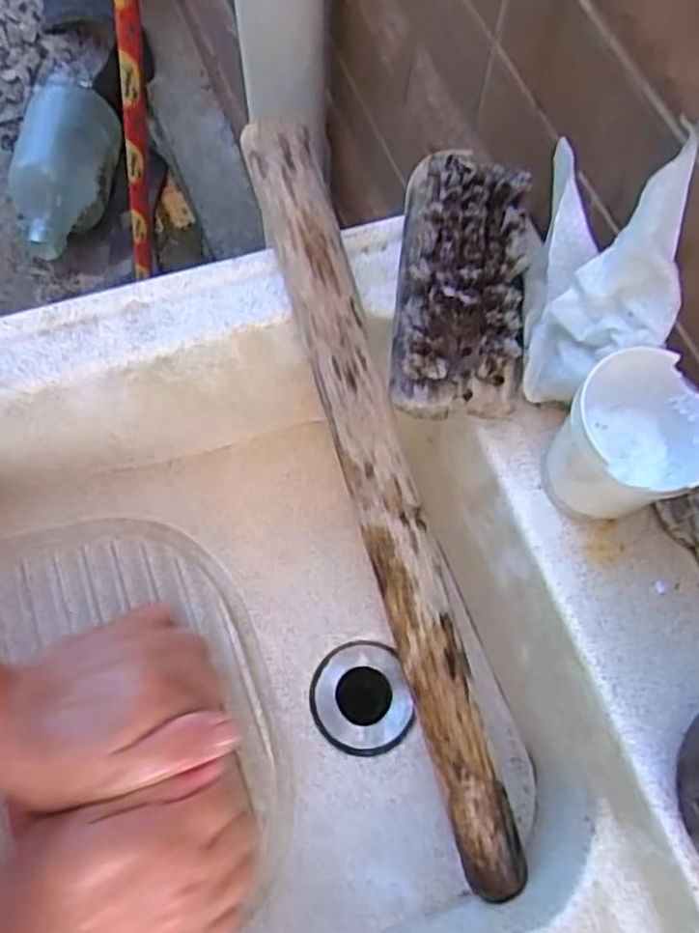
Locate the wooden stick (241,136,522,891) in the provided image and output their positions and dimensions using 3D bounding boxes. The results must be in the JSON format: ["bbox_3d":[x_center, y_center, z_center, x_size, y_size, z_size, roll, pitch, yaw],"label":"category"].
[{"bbox_3d":[0.020,0.028,0.362,0.031,0.037,0.390,-18,94,-8],"label":"wooden stick"}]

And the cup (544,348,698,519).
[{"bbox_3d":[0.120,-0.009,0.315,0.059,0.071,0.055,1,69,-1],"label":"cup"}]

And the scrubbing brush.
[{"bbox_3d":[0.057,-0.094,0.361,0.062,0.039,0.146,7,69,1],"label":"scrubbing brush"}]

